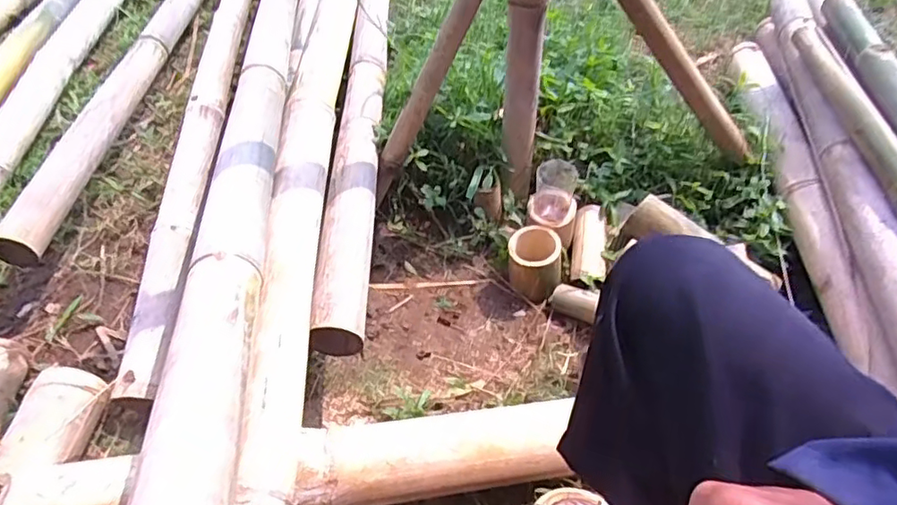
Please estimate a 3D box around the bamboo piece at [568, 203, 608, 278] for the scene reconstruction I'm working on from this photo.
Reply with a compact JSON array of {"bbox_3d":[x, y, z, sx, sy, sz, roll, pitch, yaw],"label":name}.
[{"bbox_3d":[0.236,-0.014,0.968,0.054,0.036,0.144,7,59,9],"label":"bamboo piece"}]

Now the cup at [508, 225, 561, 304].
[{"bbox_3d":[0.137,0.023,0.934,0.086,0.105,0.079,14,46,15],"label":"cup"}]

